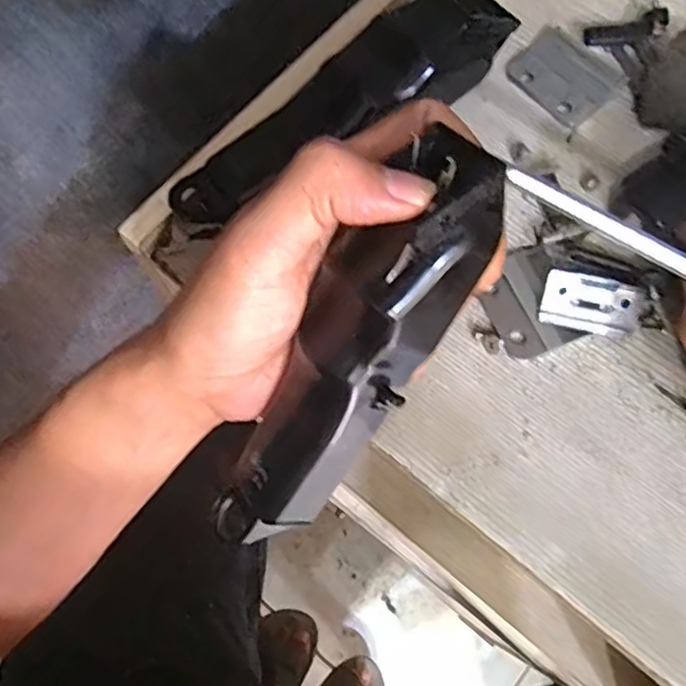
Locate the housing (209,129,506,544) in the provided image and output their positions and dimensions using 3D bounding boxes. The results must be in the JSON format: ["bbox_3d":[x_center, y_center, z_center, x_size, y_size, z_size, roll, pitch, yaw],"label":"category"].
[{"bbox_3d":[-0.002,0.010,0.225,0.045,0.020,0.168,39,116,13],"label":"housing"}]

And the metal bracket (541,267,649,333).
[{"bbox_3d":[0.105,-0.017,0.272,0.041,0.006,0.023,9,100,-2],"label":"metal bracket"}]

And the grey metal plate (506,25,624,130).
[{"bbox_3d":[0.108,-0.131,0.315,0.039,0.004,0.047,-42,75,-12],"label":"grey metal plate"}]

